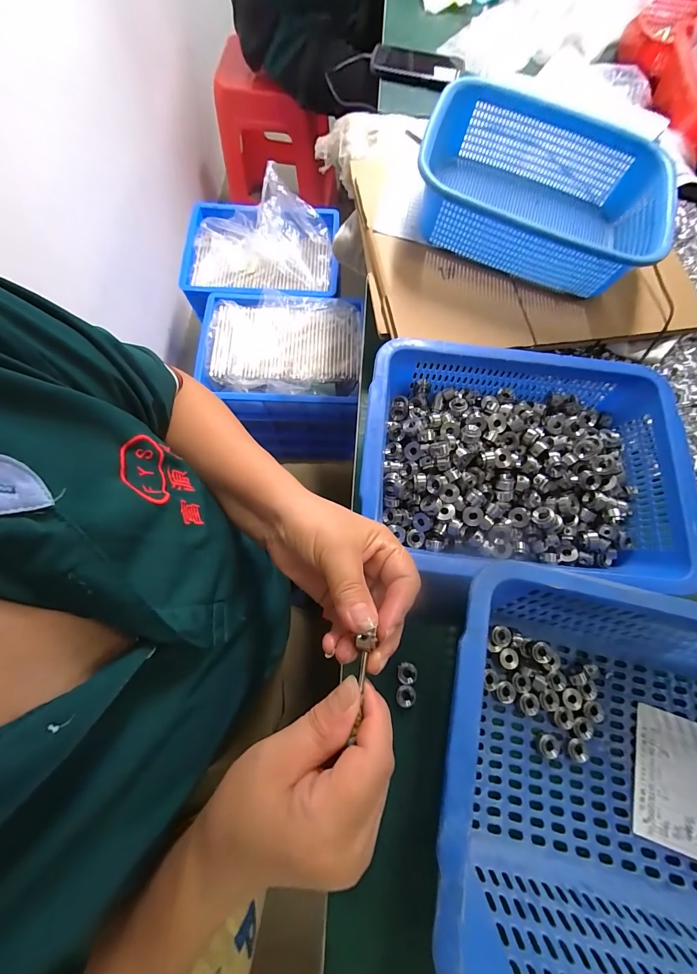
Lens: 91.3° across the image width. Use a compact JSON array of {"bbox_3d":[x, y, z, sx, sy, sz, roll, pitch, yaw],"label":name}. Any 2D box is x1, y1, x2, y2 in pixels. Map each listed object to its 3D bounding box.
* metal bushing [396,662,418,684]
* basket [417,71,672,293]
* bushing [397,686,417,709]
[{"bbox_3d":[0.059,0.188,0.344,0.018,0.008,0.019,-3,74,-3],"label":"metal bushing"},{"bbox_3d":[0.224,-0.345,0.410,0.279,0.080,0.195,23,74,4],"label":"basket"},{"bbox_3d":[0.057,0.208,0.338,0.018,0.007,0.020,-3,74,-3],"label":"bushing"}]

